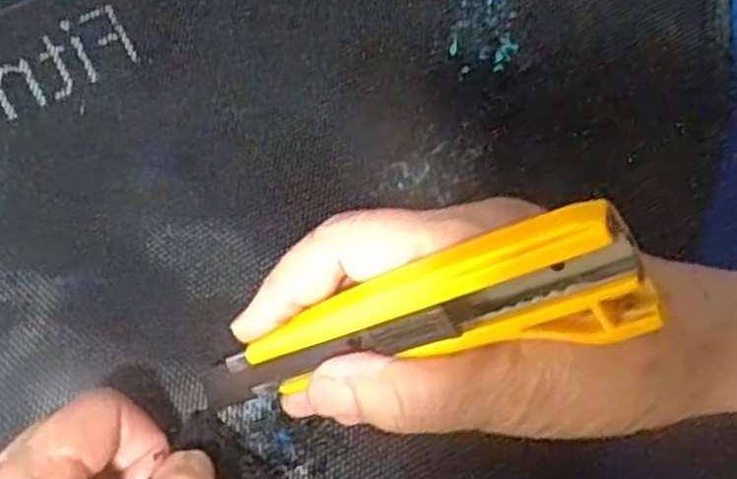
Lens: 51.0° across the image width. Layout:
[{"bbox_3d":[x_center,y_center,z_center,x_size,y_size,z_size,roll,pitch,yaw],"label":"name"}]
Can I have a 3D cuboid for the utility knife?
[{"bbox_3d":[0.014,0.022,0.228,0.128,0.024,0.028,-19,69,29],"label":"utility knife"}]

